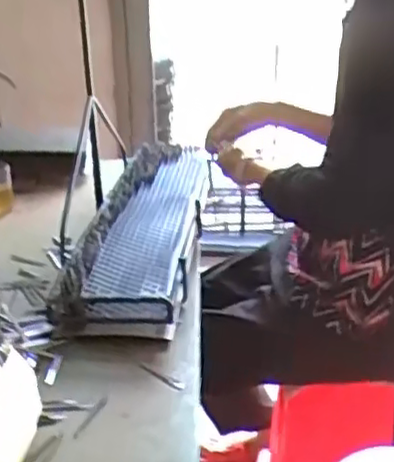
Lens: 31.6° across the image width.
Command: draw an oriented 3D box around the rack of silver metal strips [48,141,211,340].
[{"bbox_3d":[-0.066,-0.021,1.077,0.149,0.080,0.617,1,21,7],"label":"rack of silver metal strips"}]

